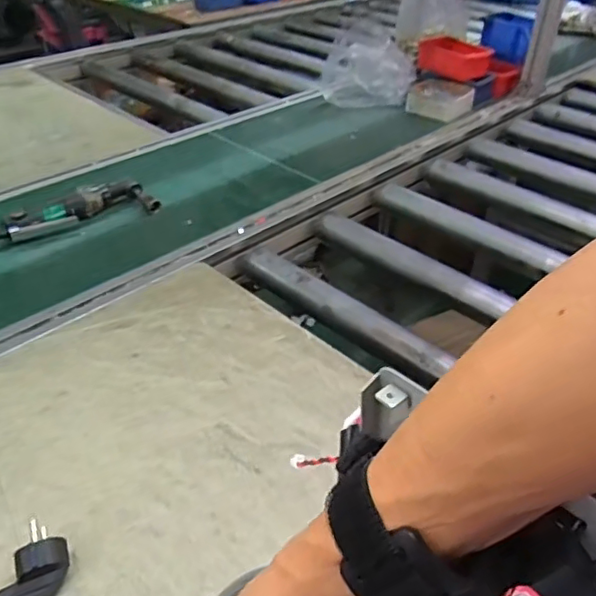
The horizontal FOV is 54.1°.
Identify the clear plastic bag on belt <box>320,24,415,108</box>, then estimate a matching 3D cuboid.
[{"bbox_3d":[0.154,-0.509,1.297,0.205,0.138,0.131,4,37,3],"label":"clear plastic bag on belt"}]

